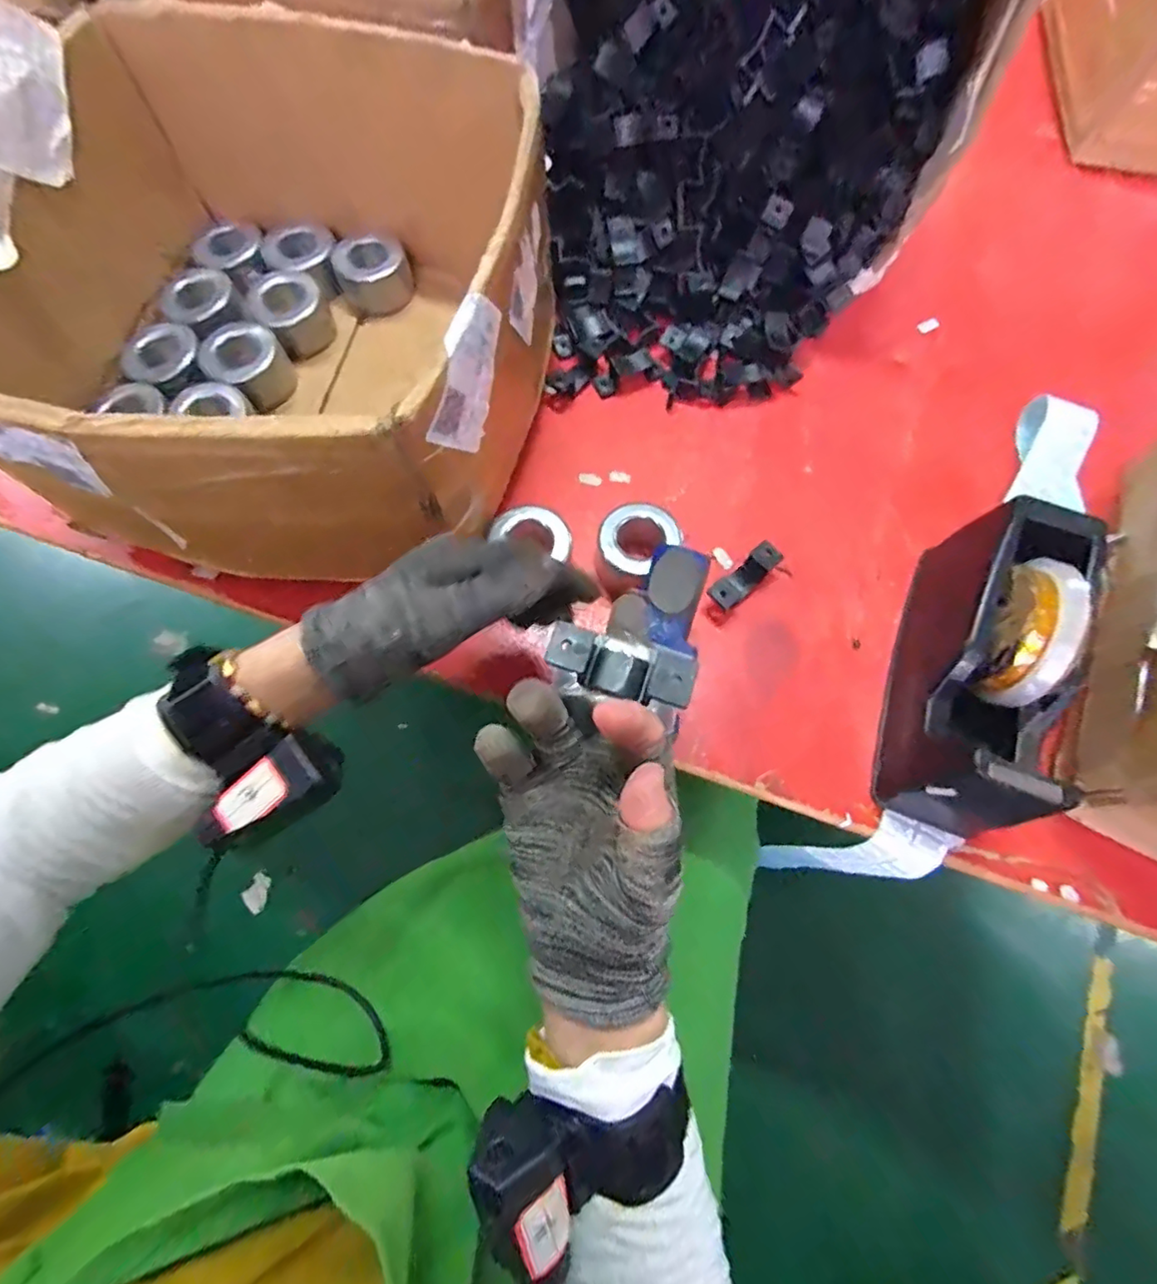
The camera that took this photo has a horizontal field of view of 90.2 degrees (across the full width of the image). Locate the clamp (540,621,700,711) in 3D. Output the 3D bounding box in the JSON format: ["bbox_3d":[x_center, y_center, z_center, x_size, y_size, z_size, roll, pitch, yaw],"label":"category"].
[{"bbox_3d":[0.019,0.012,0.255,0.064,0.020,0.026,17,72,9],"label":"clamp"}]

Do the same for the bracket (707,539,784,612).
[{"bbox_3d":[0.124,-0.048,0.430,0.061,0.023,0.021,-41,76,-12],"label":"bracket"}]

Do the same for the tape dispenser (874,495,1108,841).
[{"bbox_3d":[0.259,0.014,0.364,0.079,0.110,0.211,20,73,6],"label":"tape dispenser"}]

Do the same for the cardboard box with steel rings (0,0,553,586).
[{"bbox_3d":[-0.224,-0.243,0.411,0.390,0.159,0.358,15,72,5],"label":"cardboard box with steel rings"}]

